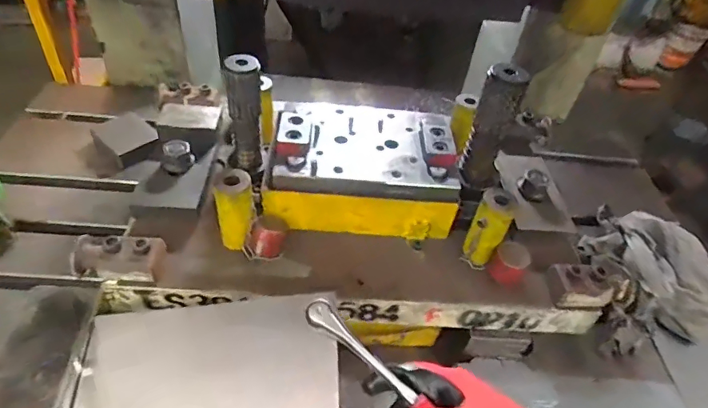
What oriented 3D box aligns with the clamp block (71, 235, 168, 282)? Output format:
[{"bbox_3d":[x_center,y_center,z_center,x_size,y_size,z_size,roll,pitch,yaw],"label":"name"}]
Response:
[{"bbox_3d":[-0.255,0.056,0.511,0.094,0.043,0.049,8,44,0],"label":"clamp block"}]

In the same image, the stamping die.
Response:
[{"bbox_3d":[0.029,-0.077,0.586,0.354,0.173,0.240,3,44,-5],"label":"stamping die"}]

